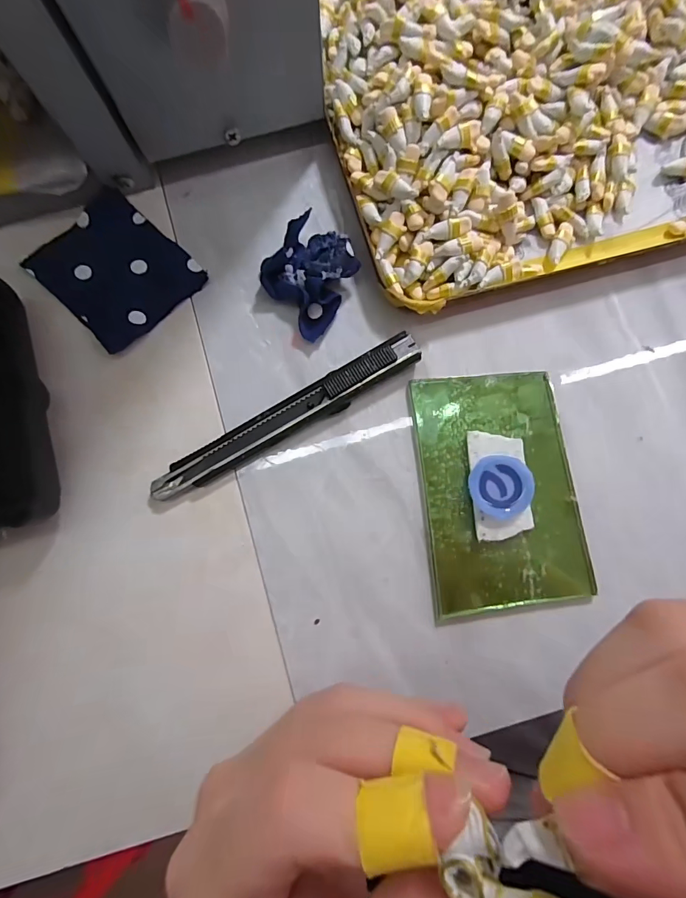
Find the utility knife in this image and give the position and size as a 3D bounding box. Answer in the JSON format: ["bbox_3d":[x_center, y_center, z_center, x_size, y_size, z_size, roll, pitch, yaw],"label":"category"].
[{"bbox_3d":[-0.026,-0.014,0.186,0.132,0.010,0.015,-30,86,-3],"label":"utility knife"}]

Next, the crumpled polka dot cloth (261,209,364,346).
[{"bbox_3d":[-0.016,-0.080,0.191,0.039,0.017,0.043,36,85,4],"label":"crumpled polka dot cloth"}]

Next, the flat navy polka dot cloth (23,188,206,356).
[{"bbox_3d":[-0.110,-0.087,0.197,0.066,0.006,0.058,44,85,5],"label":"flat navy polka dot cloth"}]

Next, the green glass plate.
[{"bbox_3d":[0.070,0.018,0.183,0.067,0.009,0.104,-6,83,0],"label":"green glass plate"}]

